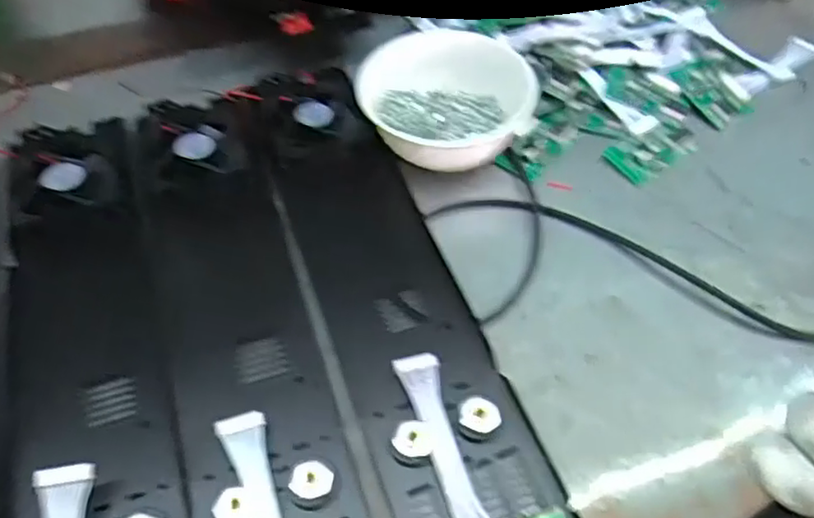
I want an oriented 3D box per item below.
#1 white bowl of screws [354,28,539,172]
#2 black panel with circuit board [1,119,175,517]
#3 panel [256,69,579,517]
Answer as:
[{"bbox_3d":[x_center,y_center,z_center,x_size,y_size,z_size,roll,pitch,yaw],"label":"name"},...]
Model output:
[{"bbox_3d":[0.033,-0.140,0.551,0.147,0.046,0.145,0,53,0],"label":"white bowl of screws"},{"bbox_3d":[-0.210,0.071,0.408,0.097,0.025,0.462,-16,54,-12],"label":"black panel with circuit board"},{"bbox_3d":[-0.015,0.015,0.452,0.098,0.025,0.468,-17,54,-12],"label":"panel"}]

